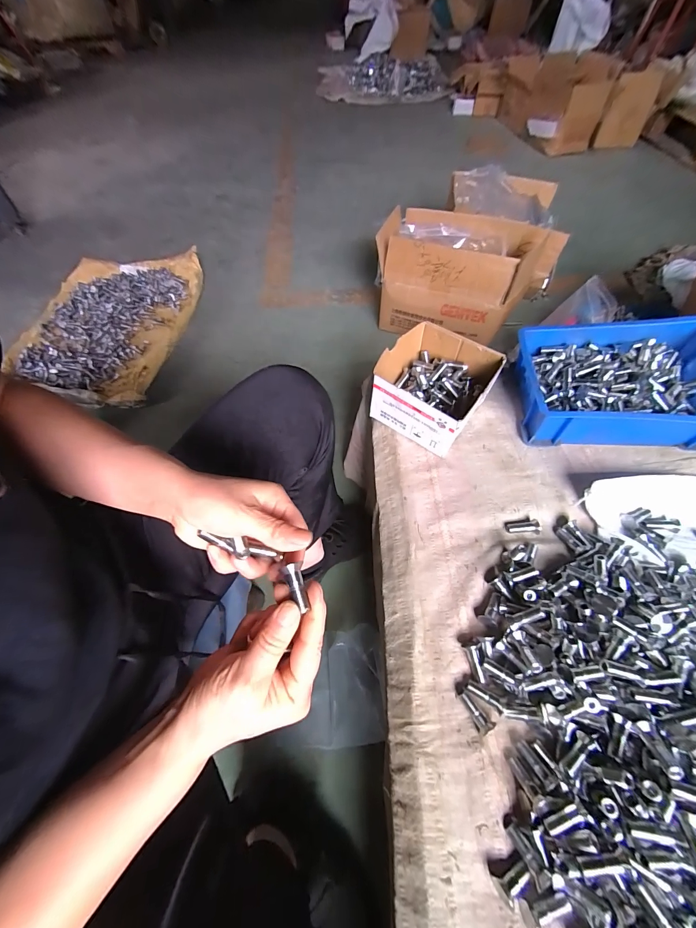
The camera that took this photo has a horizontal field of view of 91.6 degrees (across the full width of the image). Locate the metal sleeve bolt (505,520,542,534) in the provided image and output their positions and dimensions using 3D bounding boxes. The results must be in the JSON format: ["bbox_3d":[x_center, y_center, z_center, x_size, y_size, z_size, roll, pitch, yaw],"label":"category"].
[{"bbox_3d":[0.218,0.078,0.420,0.040,0.012,0.014,0,58,2],"label":"metal sleeve bolt"}]

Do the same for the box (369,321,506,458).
[{"bbox_3d":[0.122,-0.109,0.491,0.143,0.090,0.149,33,64,19],"label":"box"}]

